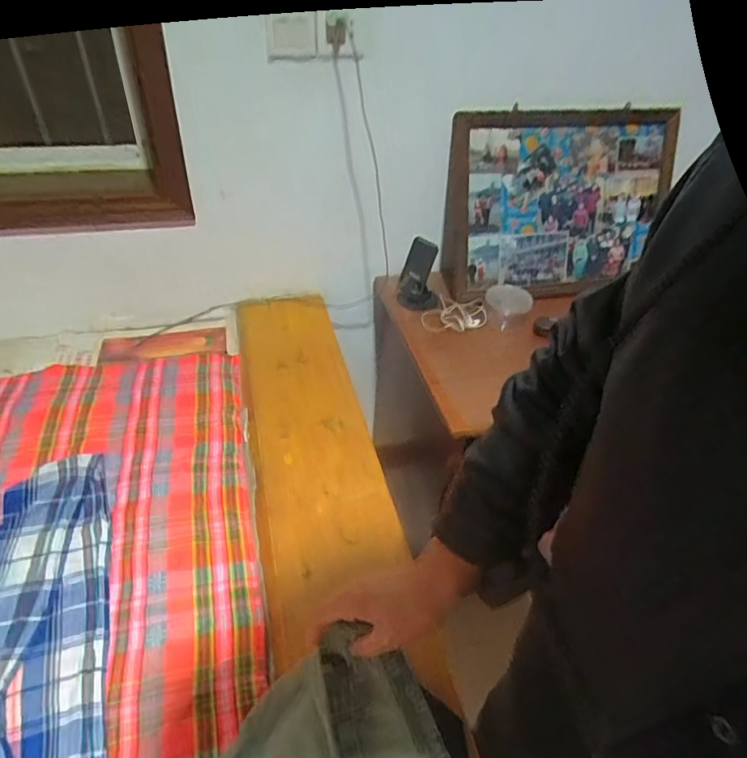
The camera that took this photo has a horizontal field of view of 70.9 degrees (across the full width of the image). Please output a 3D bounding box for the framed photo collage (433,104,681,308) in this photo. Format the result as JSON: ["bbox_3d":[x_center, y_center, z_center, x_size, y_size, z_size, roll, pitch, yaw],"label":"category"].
[{"bbox_3d":[0.415,-0.389,1.174,0.553,0.378,0.046,-9,25,-16],"label":"framed photo collage"}]

